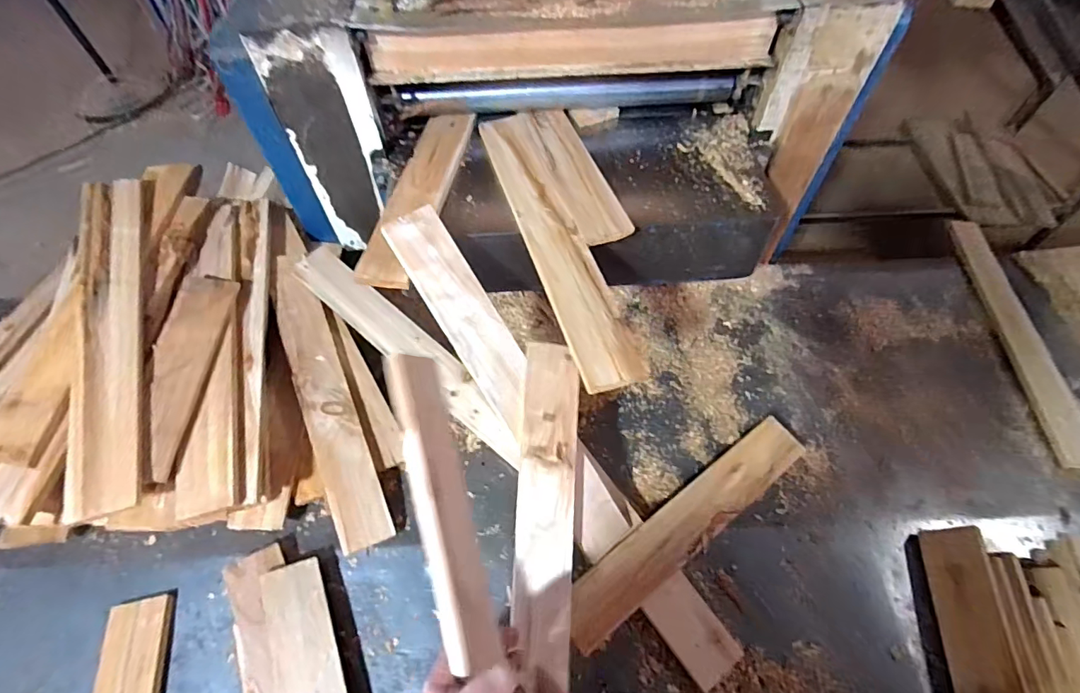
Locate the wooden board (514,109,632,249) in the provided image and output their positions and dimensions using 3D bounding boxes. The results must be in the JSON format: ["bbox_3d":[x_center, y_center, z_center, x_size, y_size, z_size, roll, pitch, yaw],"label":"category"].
[{"bbox_3d":[0.047,-0.251,0.681,0.072,0.009,0.290,-16,58,-10],"label":"wooden board"}]

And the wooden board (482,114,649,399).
[{"bbox_3d":[0.014,-0.154,0.623,0.073,0.012,0.478,-15,58,-9],"label":"wooden board"}]

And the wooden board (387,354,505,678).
[{"bbox_3d":[-0.096,0.154,0.479,0.012,0.073,0.299,-21,76,23],"label":"wooden board"}]

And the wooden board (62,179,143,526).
[{"bbox_3d":[-0.559,-0.023,0.626,0.073,0.016,0.470,-8,68,-23],"label":"wooden board"}]

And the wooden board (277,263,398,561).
[{"bbox_3d":[-0.322,0.066,0.717,0.073,0.012,0.459,-16,72,-28],"label":"wooden board"}]

